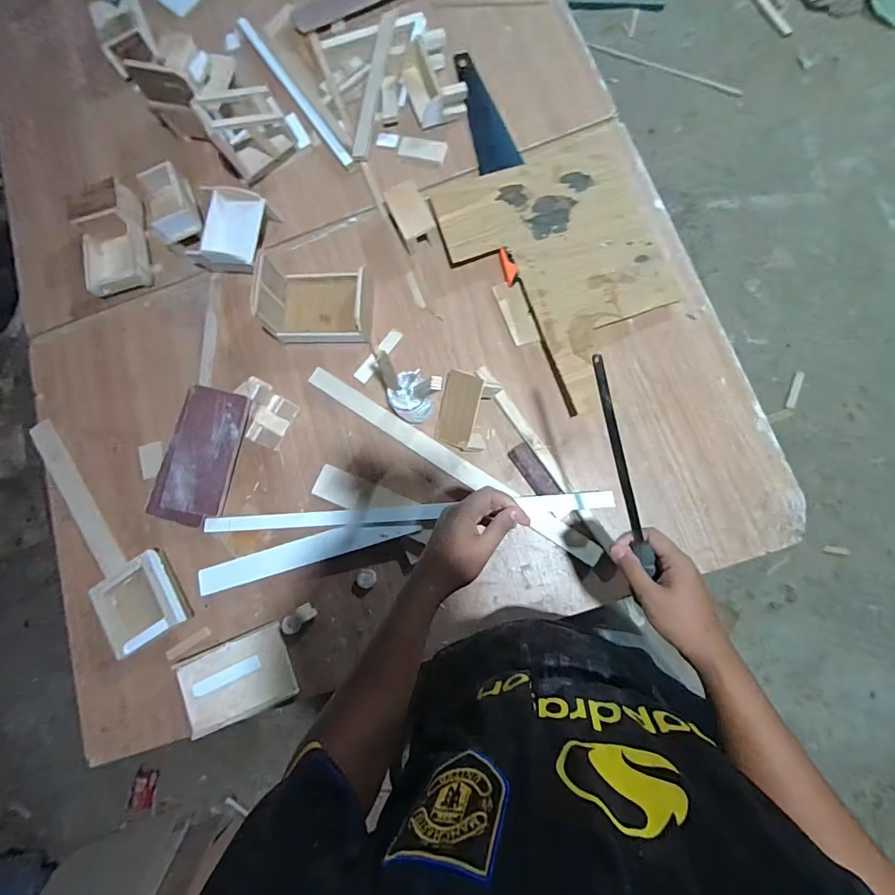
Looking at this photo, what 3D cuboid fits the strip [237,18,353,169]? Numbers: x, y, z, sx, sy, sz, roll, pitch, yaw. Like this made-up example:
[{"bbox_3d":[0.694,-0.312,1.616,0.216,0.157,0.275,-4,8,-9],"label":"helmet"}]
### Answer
[{"bbox_3d":[-0.313,-0.722,0.900,0.025,0.009,0.451,-35,80,1],"label":"strip"}]

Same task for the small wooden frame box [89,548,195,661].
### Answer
[{"bbox_3d":[-0.508,0.259,0.744,0.126,0.037,0.135,-33,80,2],"label":"small wooden frame box"}]

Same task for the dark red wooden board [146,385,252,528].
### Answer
[{"bbox_3d":[-0.418,0.014,0.762,0.109,0.023,0.227,15,86,-17],"label":"dark red wooden board"}]

